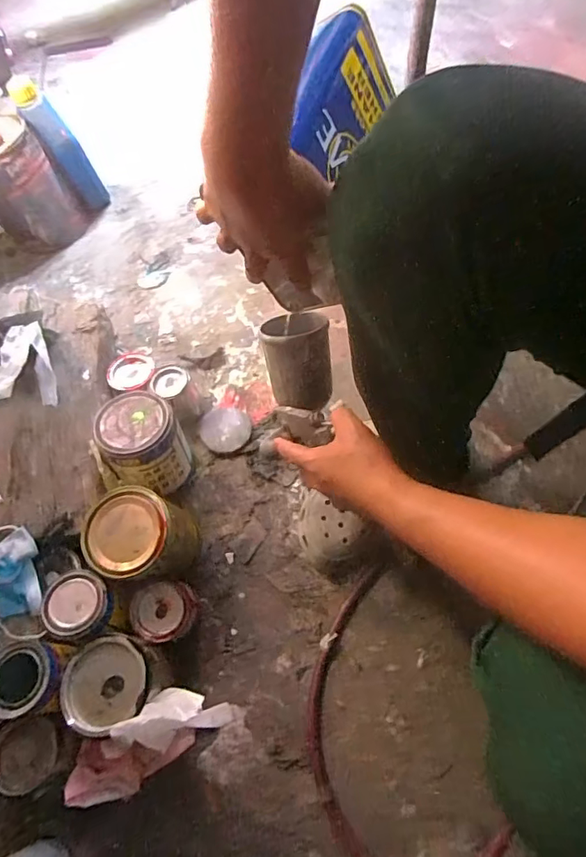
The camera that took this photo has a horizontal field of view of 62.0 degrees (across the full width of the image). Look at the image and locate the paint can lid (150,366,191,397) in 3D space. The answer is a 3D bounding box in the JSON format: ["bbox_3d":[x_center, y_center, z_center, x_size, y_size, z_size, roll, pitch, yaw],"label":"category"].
[{"bbox_3d":[-0.186,-0.071,0.741,0.056,0.018,0.051,-2,61,3],"label":"paint can lid"}]

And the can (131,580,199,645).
[{"bbox_3d":[-0.159,0.229,0.615,0.064,0.079,0.075,24,66,16],"label":"can"}]

